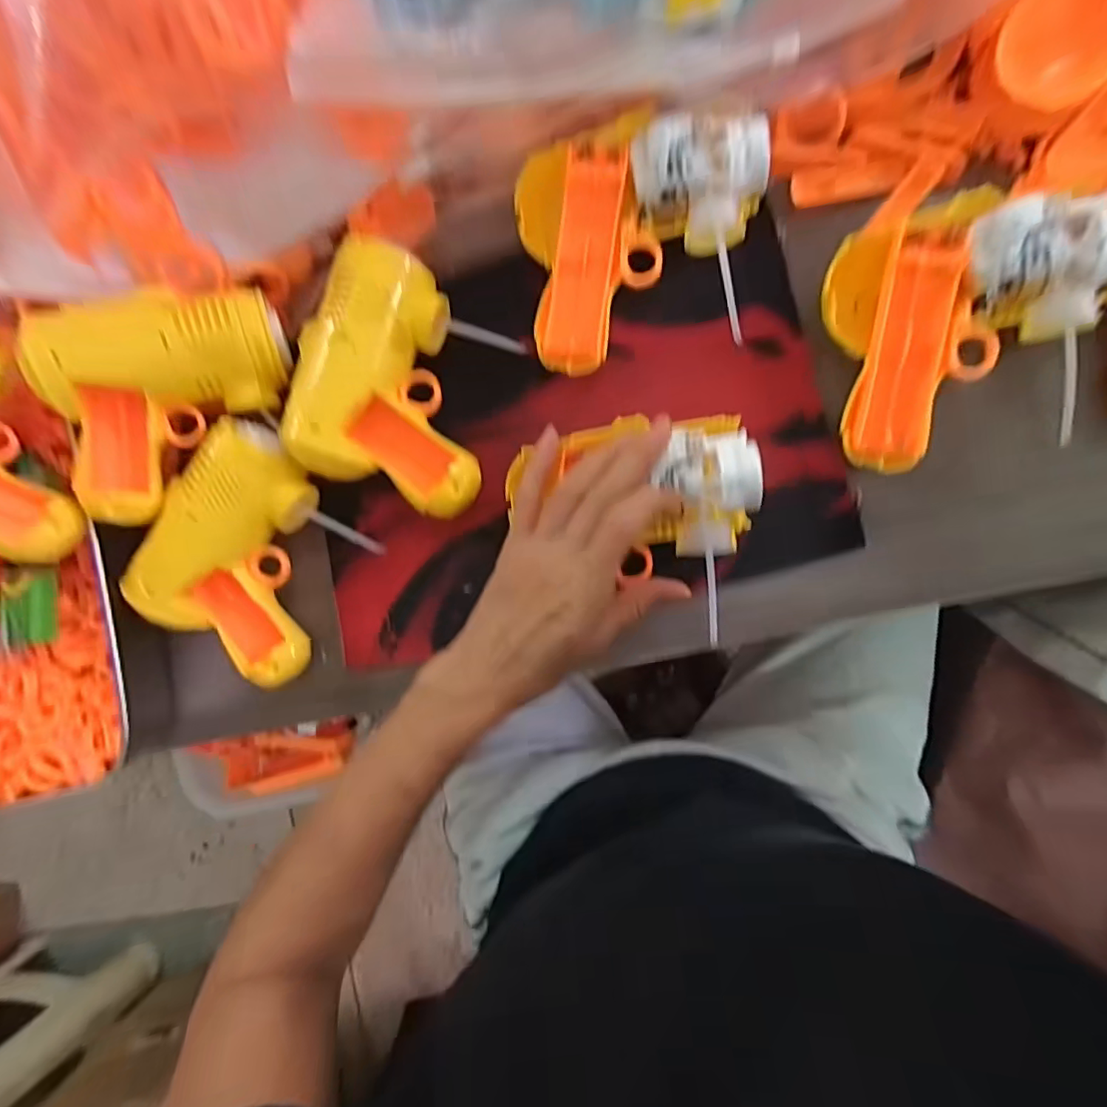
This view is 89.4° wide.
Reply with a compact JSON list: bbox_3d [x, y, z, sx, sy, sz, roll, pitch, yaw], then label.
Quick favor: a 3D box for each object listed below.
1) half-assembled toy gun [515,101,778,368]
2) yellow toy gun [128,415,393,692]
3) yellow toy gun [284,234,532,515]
[{"bbox_3d":[0.050,-0.176,0.316,0.131,0.040,0.119,-7,88,9],"label":"half-assembled toy gun"},{"bbox_3d":[-0.185,0.002,0.343,0.118,0.046,0.129,38,95,8],"label":"yellow toy gun"},{"bbox_3d":[-0.087,-0.100,0.327,0.112,0.047,0.131,23,93,9],"label":"yellow toy gun"}]

